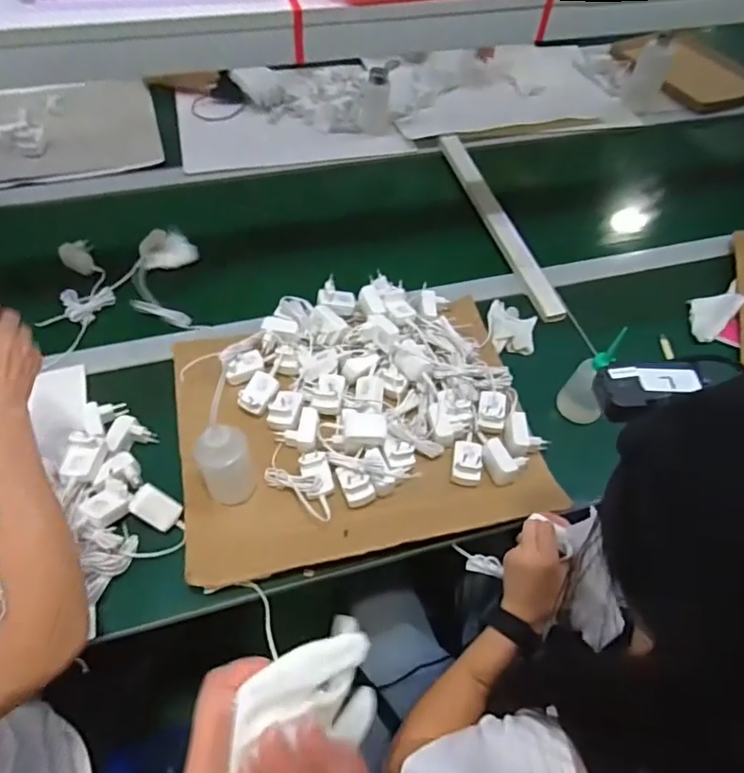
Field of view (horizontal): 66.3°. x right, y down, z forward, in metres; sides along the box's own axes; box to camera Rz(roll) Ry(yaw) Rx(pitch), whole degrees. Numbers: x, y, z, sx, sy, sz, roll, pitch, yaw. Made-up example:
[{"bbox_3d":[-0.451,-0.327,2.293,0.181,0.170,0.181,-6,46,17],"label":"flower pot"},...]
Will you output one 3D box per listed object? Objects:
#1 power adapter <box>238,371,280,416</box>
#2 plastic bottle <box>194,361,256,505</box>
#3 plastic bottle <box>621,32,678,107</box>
[{"bbox_3d":[-0.168,0.011,0.844,0.042,0.033,0.055,26,57,14],"label":"power adapter"},{"bbox_3d":[-0.187,0.066,0.696,0.064,0.189,0.072,-12,57,-12],"label":"plastic bottle"},{"bbox_3d":[0.690,-0.783,1.400,0.083,0.141,0.095,27,57,14],"label":"plastic bottle"}]

